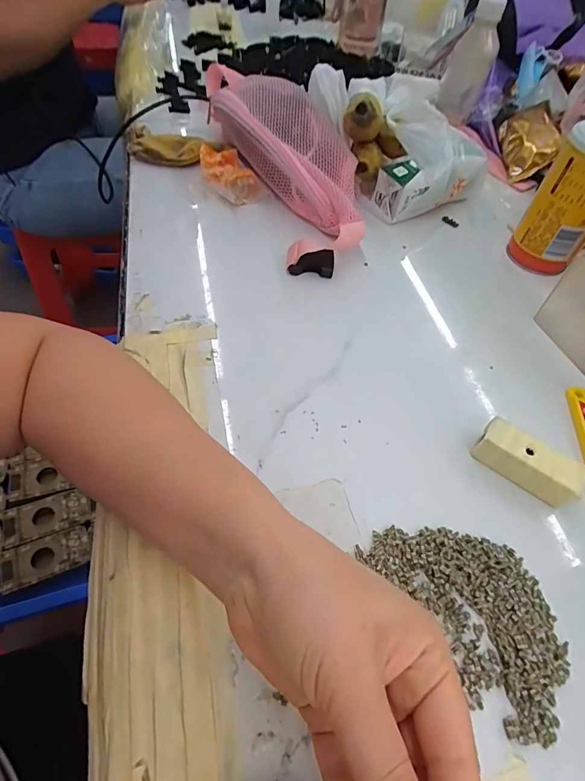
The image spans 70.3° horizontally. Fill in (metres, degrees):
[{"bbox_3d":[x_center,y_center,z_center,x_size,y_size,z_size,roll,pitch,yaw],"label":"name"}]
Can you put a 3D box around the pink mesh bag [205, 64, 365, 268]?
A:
[{"bbox_3d":[0.000,-0.263,0.460,0.110,0.076,0.308,-16,58,-16],"label":"pink mesh bag"}]

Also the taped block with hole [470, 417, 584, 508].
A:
[{"bbox_3d":[0.161,0.049,0.285,0.066,0.021,0.029,38,60,19],"label":"taped block with hole"}]

